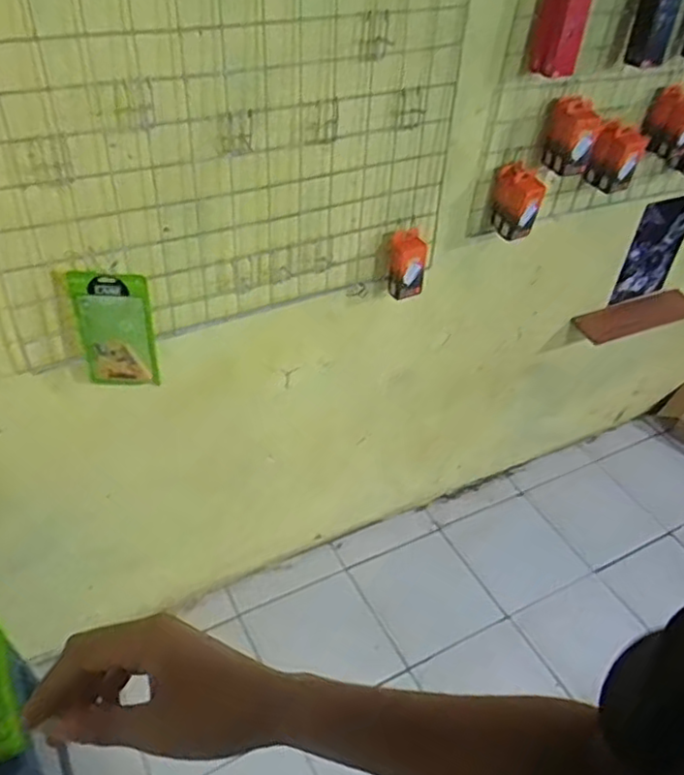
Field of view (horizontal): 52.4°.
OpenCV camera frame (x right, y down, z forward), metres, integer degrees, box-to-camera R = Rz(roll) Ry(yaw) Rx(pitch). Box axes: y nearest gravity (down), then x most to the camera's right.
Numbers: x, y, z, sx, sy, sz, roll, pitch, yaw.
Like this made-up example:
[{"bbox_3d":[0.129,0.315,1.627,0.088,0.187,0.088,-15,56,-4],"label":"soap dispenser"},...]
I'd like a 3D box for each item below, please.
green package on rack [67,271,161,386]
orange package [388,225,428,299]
[{"bbox_3d":[-0.337,-0.086,1.045,0.110,0.190,0.023,5,41,-1],"label":"green package on rack"},{"bbox_3d":[0.120,-0.224,1.284,0.068,0.149,0.038,5,41,-1],"label":"orange package"}]

